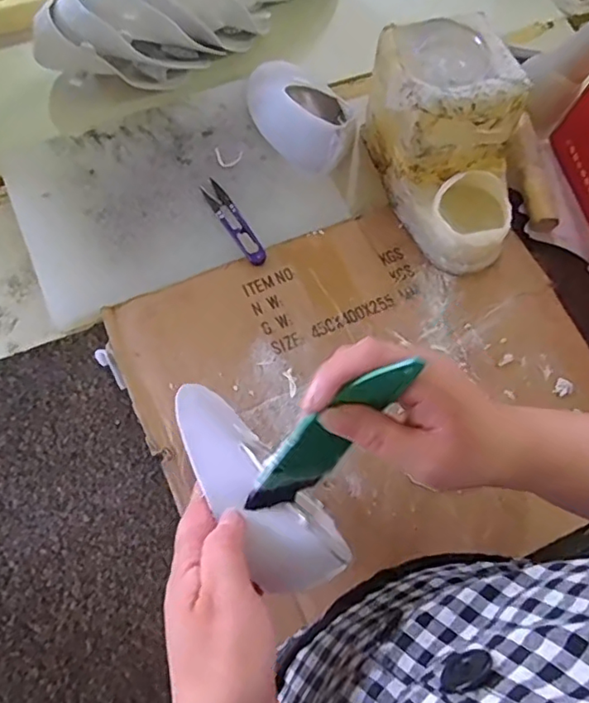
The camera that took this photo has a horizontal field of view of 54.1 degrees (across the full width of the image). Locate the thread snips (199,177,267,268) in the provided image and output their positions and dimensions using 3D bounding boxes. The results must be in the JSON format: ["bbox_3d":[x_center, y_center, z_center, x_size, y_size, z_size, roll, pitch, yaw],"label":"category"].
[{"bbox_3d":[-0.057,-0.123,0.550,0.019,0.004,0.100,-32,75,-12],"label":"thread snips"}]

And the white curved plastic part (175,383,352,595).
[{"bbox_3d":[-0.031,0.079,0.367,0.051,0.054,0.157,-34,60,-12],"label":"white curved plastic part"}]

